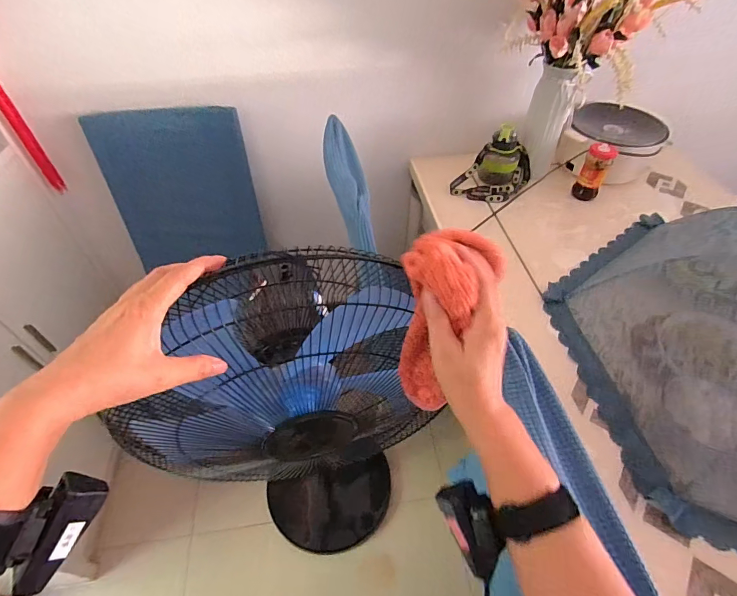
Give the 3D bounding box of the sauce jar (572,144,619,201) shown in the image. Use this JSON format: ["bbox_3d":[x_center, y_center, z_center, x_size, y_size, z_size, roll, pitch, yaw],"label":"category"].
[{"bbox_3d":[0.644,-0.359,1.140,0.073,0.156,0.078,22,52,19],"label":"sauce jar"}]

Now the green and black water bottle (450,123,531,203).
[{"bbox_3d":[0.372,-0.397,1.149,0.237,0.144,0.148,-35,57,-27],"label":"green and black water bottle"}]

